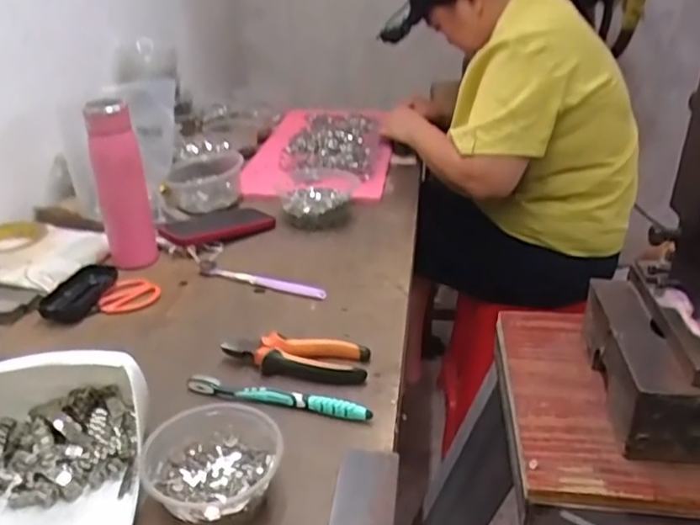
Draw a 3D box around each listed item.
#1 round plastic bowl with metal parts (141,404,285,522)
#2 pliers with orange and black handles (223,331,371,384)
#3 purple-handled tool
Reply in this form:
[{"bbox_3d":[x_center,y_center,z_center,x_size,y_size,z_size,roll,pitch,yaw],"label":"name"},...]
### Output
[{"bbox_3d":[-0.109,0.159,0.498,0.103,0.047,0.104,1,28,-1],"label":"round plastic bowl with metal parts"},{"bbox_3d":[-0.056,0.096,0.657,0.149,0.023,0.049,5,28,6],"label":"pliers with orange and black handles"},{"bbox_3d":[-0.118,0.022,0.817,0.184,0.016,0.011,10,29,20],"label":"purple-handled tool"}]

